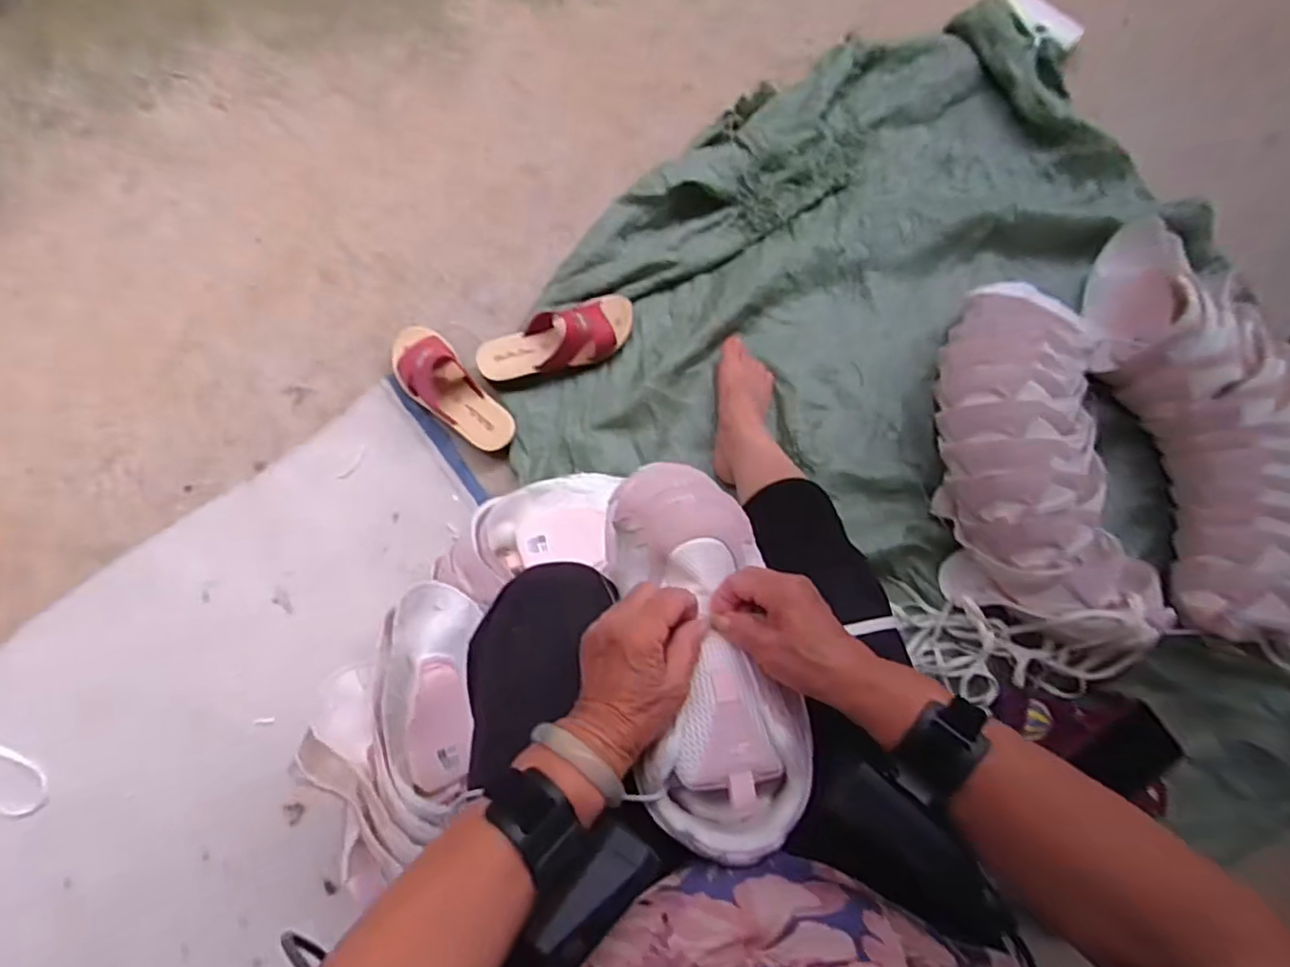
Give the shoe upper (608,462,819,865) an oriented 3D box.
[{"bbox_3d":[0.042,0.113,0.482,0.114,0.062,0.274,-11,67,-4],"label":"shoe upper"}]

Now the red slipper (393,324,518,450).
[{"bbox_3d":[-0.275,-0.134,0.919,0.085,0.076,0.233,-39,79,-11],"label":"red slipper"}]

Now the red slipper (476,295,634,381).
[{"bbox_3d":[-0.123,-0.206,0.945,0.233,0.064,0.087,-23,76,-7],"label":"red slipper"}]

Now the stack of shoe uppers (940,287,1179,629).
[{"bbox_3d":[0.505,-0.027,0.850,0.226,0.196,0.441,3,78,-3],"label":"stack of shoe uppers"}]

